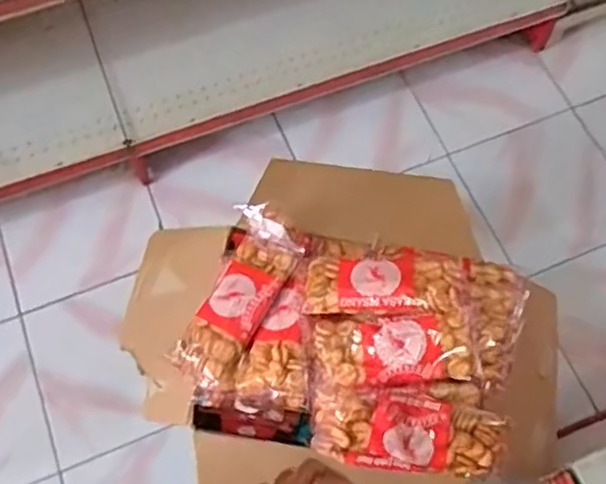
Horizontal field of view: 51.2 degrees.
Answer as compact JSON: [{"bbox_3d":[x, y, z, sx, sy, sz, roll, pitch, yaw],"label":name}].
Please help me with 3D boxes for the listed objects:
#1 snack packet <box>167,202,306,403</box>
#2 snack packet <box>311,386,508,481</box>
[{"bbox_3d":[-0.079,0.073,0.774,0.087,0.039,0.231,23,69,10],"label":"snack packet"},{"bbox_3d":[0.111,0.210,0.696,0.202,0.036,0.086,9,109,11],"label":"snack packet"}]

